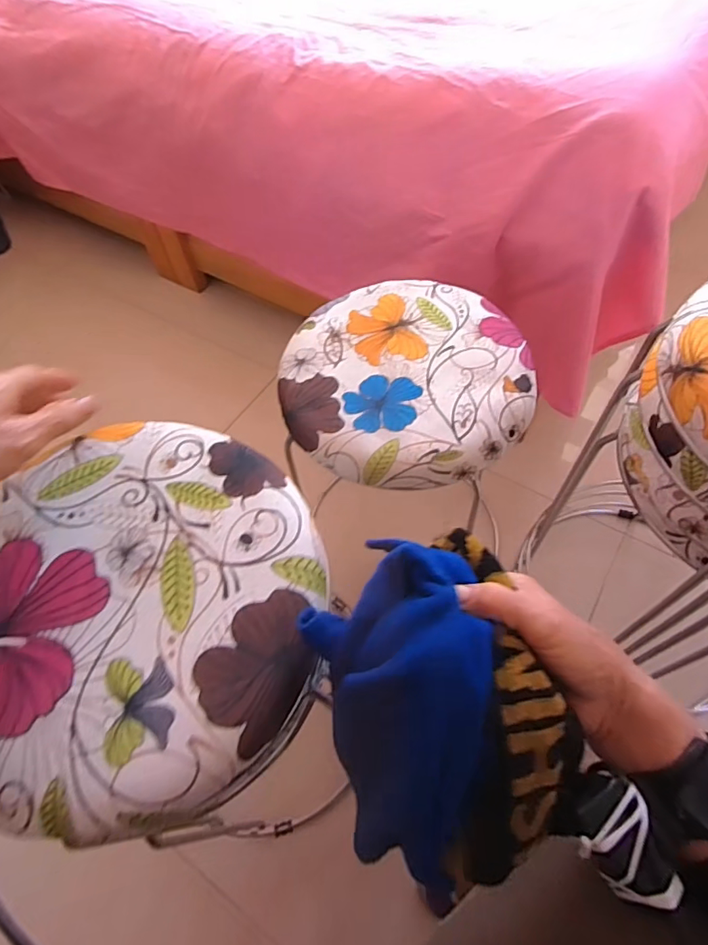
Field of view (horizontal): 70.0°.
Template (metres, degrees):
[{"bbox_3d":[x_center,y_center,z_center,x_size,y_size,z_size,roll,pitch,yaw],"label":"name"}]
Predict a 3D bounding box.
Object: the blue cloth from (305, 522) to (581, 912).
[{"bbox_3d":[0.051,0.132,0.291,0.130,0.094,0.167,-18,59,-7],"label":"blue cloth"}]

